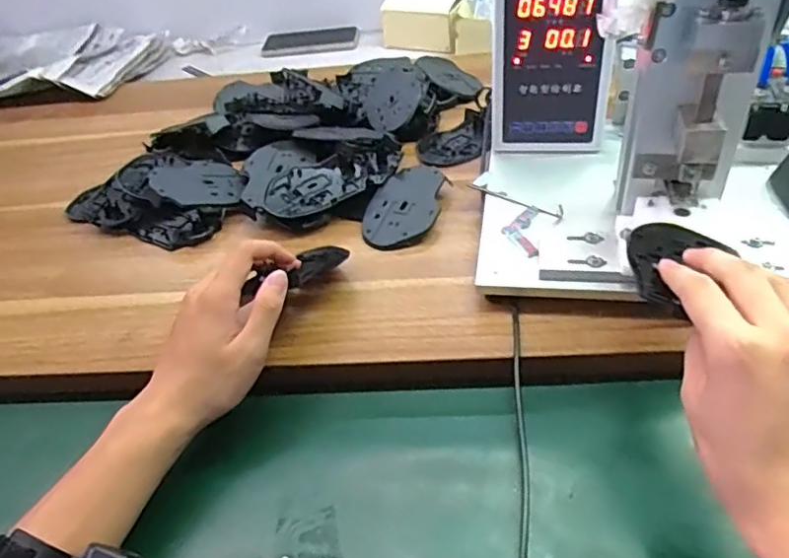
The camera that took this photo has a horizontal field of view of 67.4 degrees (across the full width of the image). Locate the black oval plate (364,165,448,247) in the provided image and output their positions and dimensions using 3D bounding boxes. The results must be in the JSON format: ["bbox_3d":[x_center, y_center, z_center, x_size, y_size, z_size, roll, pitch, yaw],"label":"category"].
[{"bbox_3d":[0.011,-0.074,0.582,0.068,0.008,0.110,16,56,18],"label":"black oval plate"}]

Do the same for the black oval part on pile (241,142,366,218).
[{"bbox_3d":[-0.107,-0.101,0.610,0.130,0.017,0.094,23,50,29],"label":"black oval part on pile"}]

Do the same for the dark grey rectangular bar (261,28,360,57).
[{"bbox_3d":[-0.152,-0.427,1.068,0.174,0.034,0.032,-7,42,0],"label":"dark grey rectangular bar"}]

